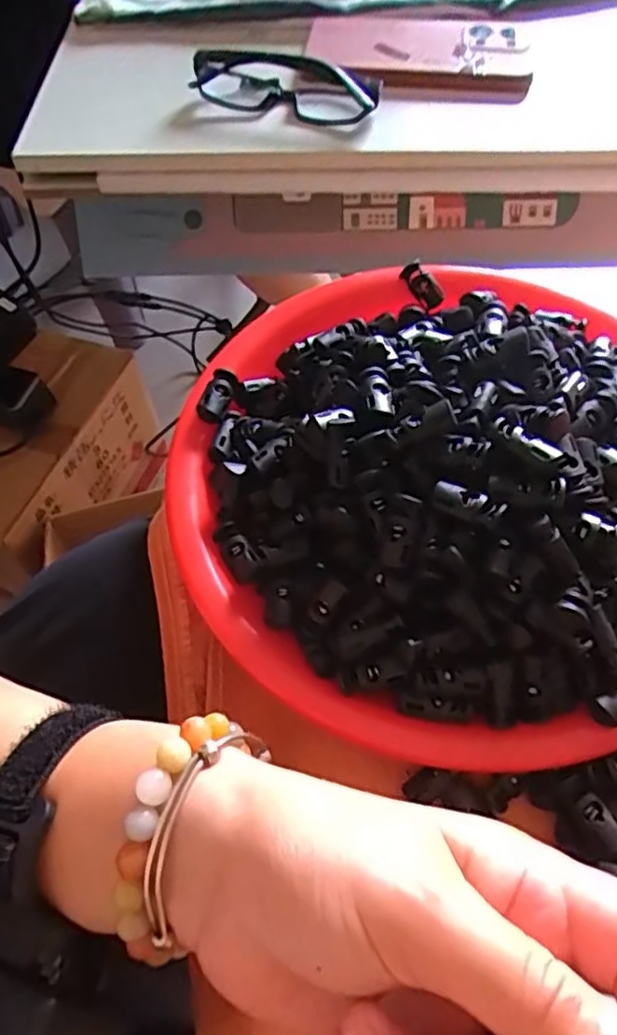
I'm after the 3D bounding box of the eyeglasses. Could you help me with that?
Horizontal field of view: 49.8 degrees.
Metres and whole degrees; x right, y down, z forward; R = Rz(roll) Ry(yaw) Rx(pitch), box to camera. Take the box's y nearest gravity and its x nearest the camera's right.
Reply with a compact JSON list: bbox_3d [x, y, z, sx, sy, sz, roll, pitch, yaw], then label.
[{"bbox_3d":[-0.013,-0.325,0.491,0.140,0.033,0.068,16,61,11],"label":"eyeglasses"}]

